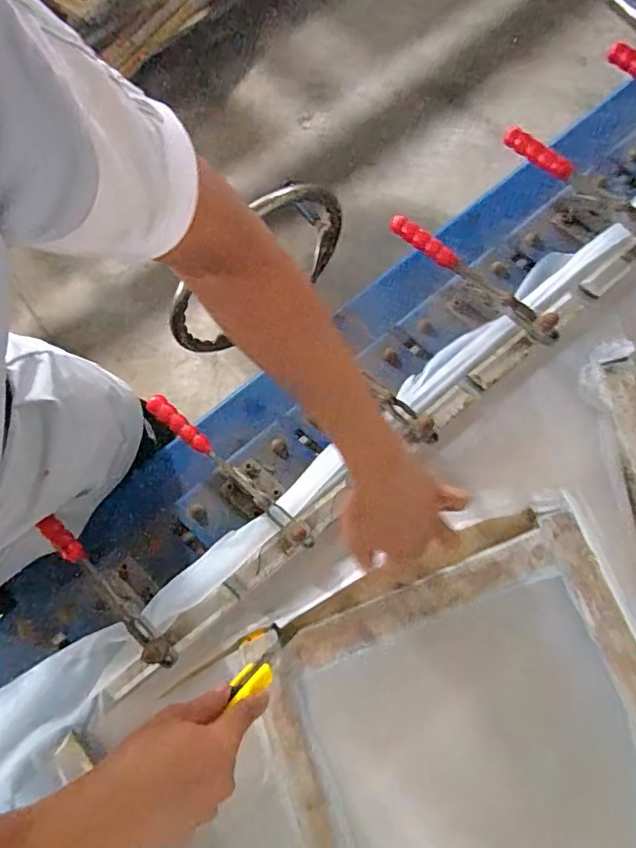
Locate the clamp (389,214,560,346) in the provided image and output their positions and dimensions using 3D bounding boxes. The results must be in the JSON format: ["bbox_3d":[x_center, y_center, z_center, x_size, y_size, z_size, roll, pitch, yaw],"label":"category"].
[{"bbox_3d":[0.165,-0.153,0.567,0.212,0.039,0.025,40,83,10],"label":"clamp"}]

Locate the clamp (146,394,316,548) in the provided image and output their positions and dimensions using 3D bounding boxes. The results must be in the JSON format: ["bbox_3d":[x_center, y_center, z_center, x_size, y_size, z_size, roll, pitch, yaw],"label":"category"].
[{"bbox_3d":[-0.088,0.051,0.546,0.212,0.056,0.049,40,80,10],"label":"clamp"}]

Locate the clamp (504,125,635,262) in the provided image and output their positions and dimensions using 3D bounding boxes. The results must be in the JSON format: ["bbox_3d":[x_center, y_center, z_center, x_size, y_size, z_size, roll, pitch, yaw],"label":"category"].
[{"bbox_3d":[0.293,-0.254,0.596,0.210,0.065,0.030,42,83,11],"label":"clamp"}]

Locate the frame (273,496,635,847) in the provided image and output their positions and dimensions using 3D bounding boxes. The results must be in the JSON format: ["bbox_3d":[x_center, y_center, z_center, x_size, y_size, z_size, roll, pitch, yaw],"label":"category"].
[{"bbox_3d":[0.197,0.384,0.484,0.365,0.030,0.539,-20,76,-4],"label":"frame"}]

